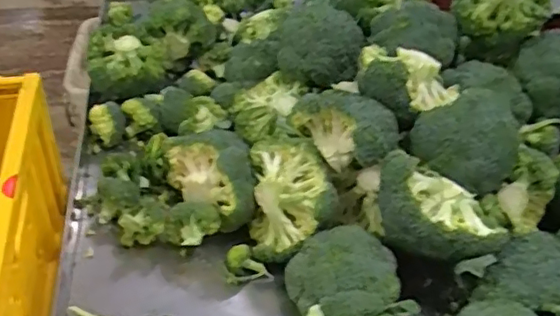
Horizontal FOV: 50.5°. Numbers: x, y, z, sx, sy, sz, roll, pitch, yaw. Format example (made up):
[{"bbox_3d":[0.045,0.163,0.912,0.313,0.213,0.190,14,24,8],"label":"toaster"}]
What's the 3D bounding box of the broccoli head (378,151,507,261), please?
[{"bbox_3d":[0.174,0.057,0.647,0.136,0.096,0.083,9,39,6],"label":"broccoli head"}]

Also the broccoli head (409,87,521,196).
[{"bbox_3d":[0.219,-0.023,0.700,0.119,0.089,0.099,20,42,19],"label":"broccoli head"}]

